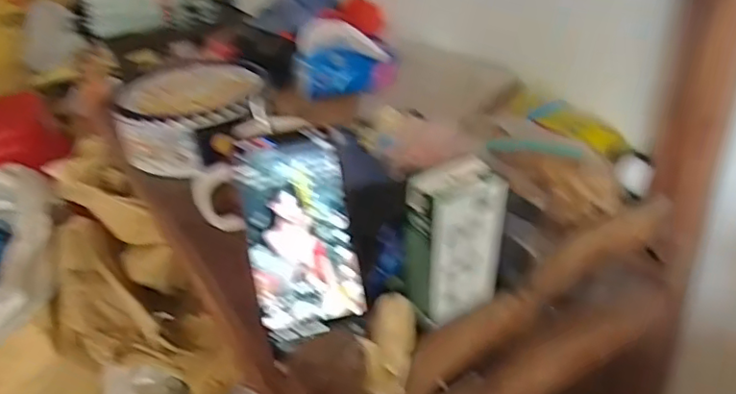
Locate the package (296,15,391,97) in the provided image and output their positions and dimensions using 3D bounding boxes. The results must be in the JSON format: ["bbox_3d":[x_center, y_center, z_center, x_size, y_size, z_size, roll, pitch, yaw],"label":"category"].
[{"bbox_3d":[-0.037,-0.194,0.847,0.135,0.088,0.048,0,32,8],"label":"package"}]

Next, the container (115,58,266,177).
[{"bbox_3d":[-0.212,-0.107,0.752,0.175,0.067,0.190,-10,32,-9],"label":"container"}]

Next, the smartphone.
[{"bbox_3d":[-0.047,0.028,0.431,0.071,0.140,0.006,-10,-1,-12],"label":"smartphone"}]

